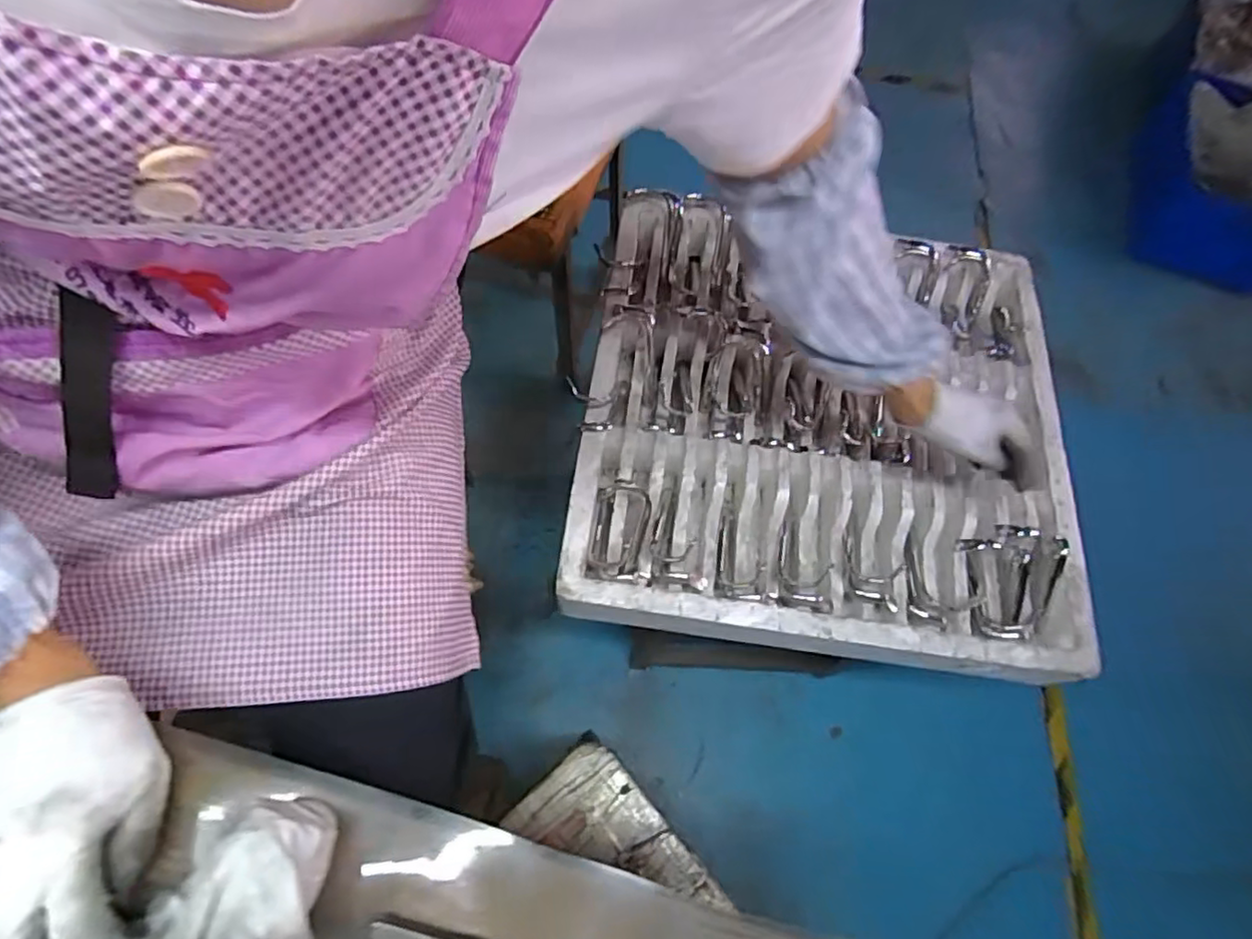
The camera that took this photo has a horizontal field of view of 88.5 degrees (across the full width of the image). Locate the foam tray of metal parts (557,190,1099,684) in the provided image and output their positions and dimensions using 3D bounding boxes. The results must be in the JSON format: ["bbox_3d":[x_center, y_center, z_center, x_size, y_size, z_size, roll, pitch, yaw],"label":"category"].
[{"bbox_3d":[0.235,-0.071,0.759,0.550,0.066,0.541,7,65,1],"label":"foam tray of metal parts"}]

